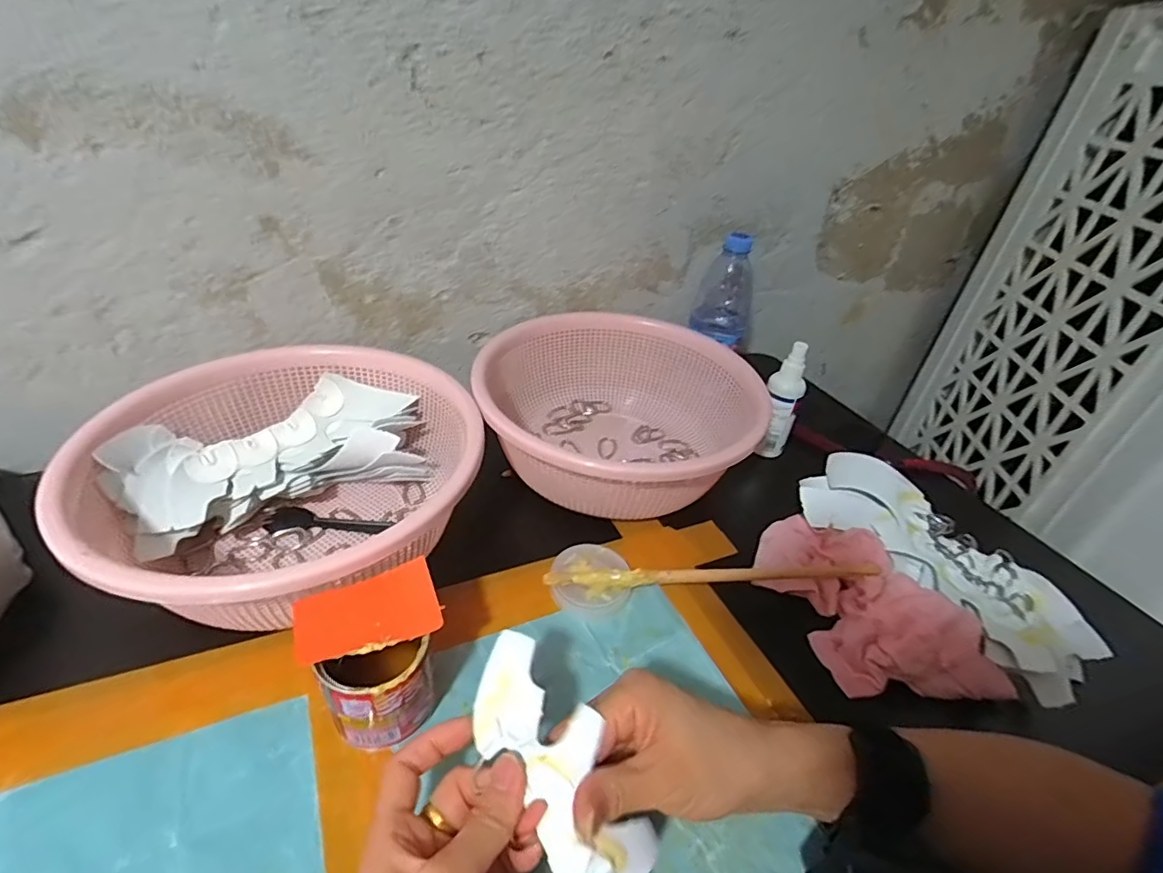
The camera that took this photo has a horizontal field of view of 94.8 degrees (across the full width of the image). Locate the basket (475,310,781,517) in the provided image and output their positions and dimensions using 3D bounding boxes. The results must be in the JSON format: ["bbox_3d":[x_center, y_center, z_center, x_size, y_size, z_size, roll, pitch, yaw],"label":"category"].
[{"bbox_3d":[0.027,-0.017,0.538,0.239,0.102,0.256,4,36,-3],"label":"basket"}]

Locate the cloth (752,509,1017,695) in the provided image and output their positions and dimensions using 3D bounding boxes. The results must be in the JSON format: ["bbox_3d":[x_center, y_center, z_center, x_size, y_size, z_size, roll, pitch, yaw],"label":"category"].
[{"bbox_3d":[0.223,0.127,0.424,0.102,0.056,0.184,-11,40,-23],"label":"cloth"}]

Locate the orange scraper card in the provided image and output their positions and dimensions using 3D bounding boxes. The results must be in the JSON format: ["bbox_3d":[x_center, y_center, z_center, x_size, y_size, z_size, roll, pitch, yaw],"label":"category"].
[{"bbox_3d":[-0.126,0.105,0.318,0.079,0.004,0.048,-14,48,-28],"label":"orange scraper card"}]

